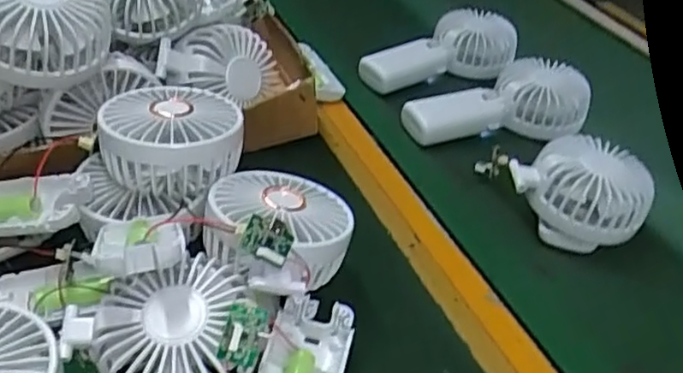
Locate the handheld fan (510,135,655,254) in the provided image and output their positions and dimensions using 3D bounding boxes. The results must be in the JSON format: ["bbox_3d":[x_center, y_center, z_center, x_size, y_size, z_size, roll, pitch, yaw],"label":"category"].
[{"bbox_3d":[0.178,0.005,0.487,0.093,0.069,0.070,25,43,21],"label":"handheld fan"}]

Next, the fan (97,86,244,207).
[{"bbox_3d":[-0.105,-0.034,0.407,0.081,0.039,0.078,0,39,-12],"label":"fan"}]

